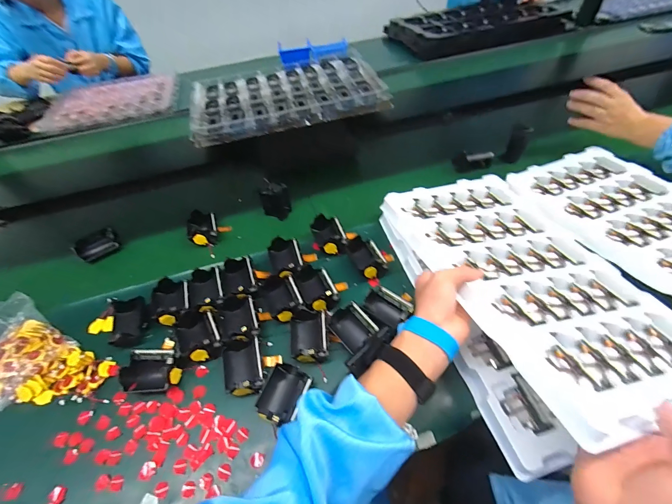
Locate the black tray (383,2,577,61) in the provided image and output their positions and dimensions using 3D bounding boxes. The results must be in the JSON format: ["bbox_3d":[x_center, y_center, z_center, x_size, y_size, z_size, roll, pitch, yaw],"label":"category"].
[{"bbox_3d":[0.512,-0.838,1.158,0.598,0.075,0.283,-12,52,-5],"label":"black tray"}]

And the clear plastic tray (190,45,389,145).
[{"bbox_3d":[-0.135,-0.426,0.855,0.501,0.046,0.315,-15,53,-7],"label":"clear plastic tray"}]

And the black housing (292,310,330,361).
[{"bbox_3d":[-0.038,0.120,0.451,0.053,0.032,0.070,-7,52,-1],"label":"black housing"}]

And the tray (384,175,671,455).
[{"bbox_3d":[0.256,0.016,0.440,0.243,0.028,0.421,-9,41,-16],"label":"tray"}]

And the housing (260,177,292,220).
[{"bbox_3d":[-0.118,-0.100,0.617,0.052,0.072,0.034,3,53,7],"label":"housing"}]

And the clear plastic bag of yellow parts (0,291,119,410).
[{"bbox_3d":[-0.447,0.155,0.456,0.231,0.046,0.114,22,57,20],"label":"clear plastic bag of yellow parts"}]

